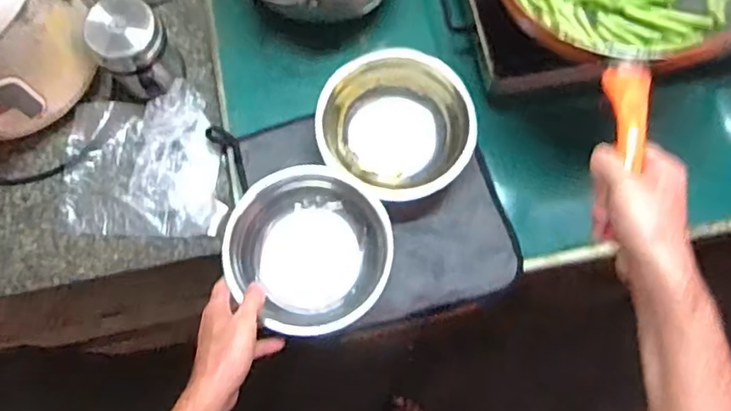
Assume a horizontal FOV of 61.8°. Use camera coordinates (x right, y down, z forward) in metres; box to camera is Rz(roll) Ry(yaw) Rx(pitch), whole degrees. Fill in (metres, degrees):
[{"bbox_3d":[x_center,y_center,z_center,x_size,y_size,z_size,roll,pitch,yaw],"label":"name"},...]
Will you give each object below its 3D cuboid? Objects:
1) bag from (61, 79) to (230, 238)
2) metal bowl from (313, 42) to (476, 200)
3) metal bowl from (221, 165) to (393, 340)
[{"bbox_3d":[-0.286,-0.049,0.761,0.193,0.068,0.183,-8,75,-3],"label":"bag"},{"bbox_3d":[0.039,-0.093,0.745,0.182,0.070,0.167,0,74,-1],"label":"metal bowl"},{"bbox_3d":[-0.064,0.050,0.701,0.180,0.056,0.188,0,74,-1],"label":"metal bowl"}]

